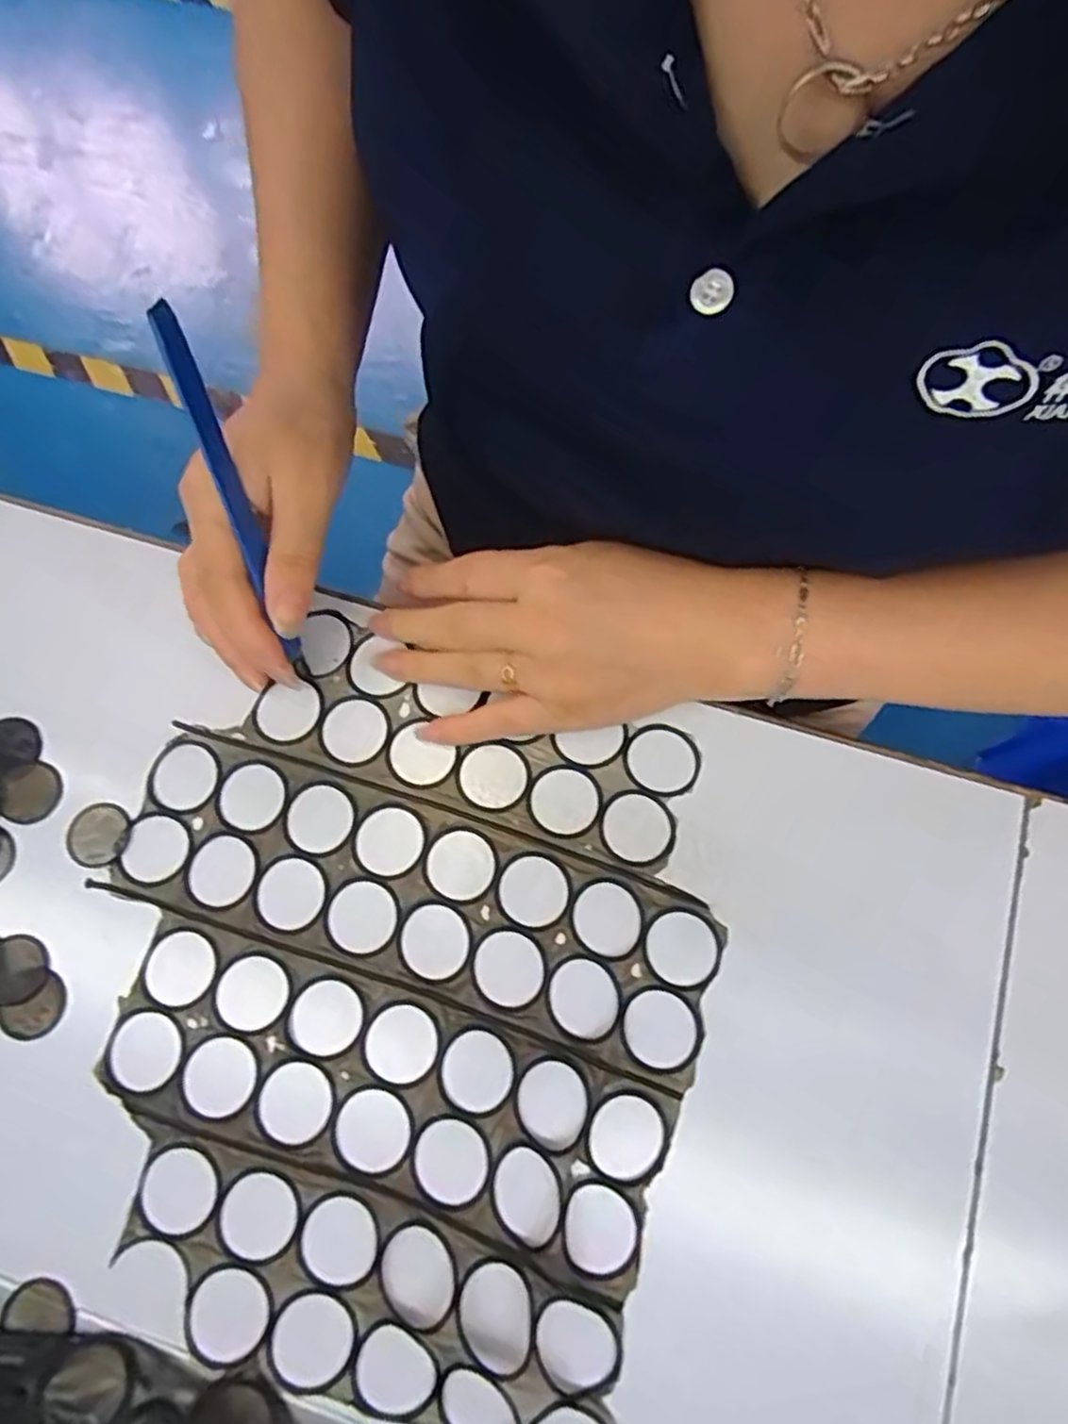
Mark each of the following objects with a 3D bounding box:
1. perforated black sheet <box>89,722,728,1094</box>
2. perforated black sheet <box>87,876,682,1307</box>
[{"bbox_3d":[-0.051,0.077,0.322,0.258,0.004,0.077,17,75,6],"label":"perforated black sheet"},{"bbox_3d":[-0.068,0.147,0.301,0.239,0.005,0.077,18,75,6],"label":"perforated black sheet"}]

